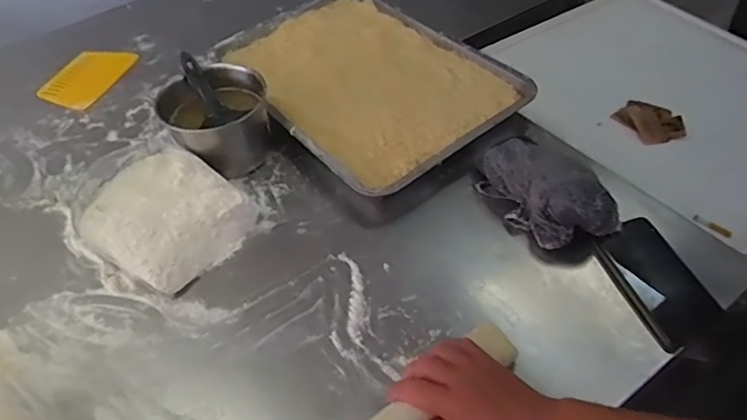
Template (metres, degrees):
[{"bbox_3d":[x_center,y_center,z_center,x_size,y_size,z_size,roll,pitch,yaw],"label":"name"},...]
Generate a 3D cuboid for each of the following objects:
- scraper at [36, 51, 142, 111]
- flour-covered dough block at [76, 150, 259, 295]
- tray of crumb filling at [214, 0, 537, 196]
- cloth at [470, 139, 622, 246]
[{"bbox_3d":[-0.516,-0.241,1.045,0.110,0.007,0.154,18,55,10],"label":"scraper"},{"bbox_3d":[-0.271,0.011,0.762,0.181,0.059,0.175,25,55,25],"label":"flour-covered dough block"},{"bbox_3d":[-0.022,-0.222,0.955,0.327,0.051,0.484,-33,53,-22],"label":"tray of crumb filling"},{"bbox_3d":[0.223,-0.019,0.746,0.102,0.082,0.171,-28,51,-18],"label":"cloth"}]

